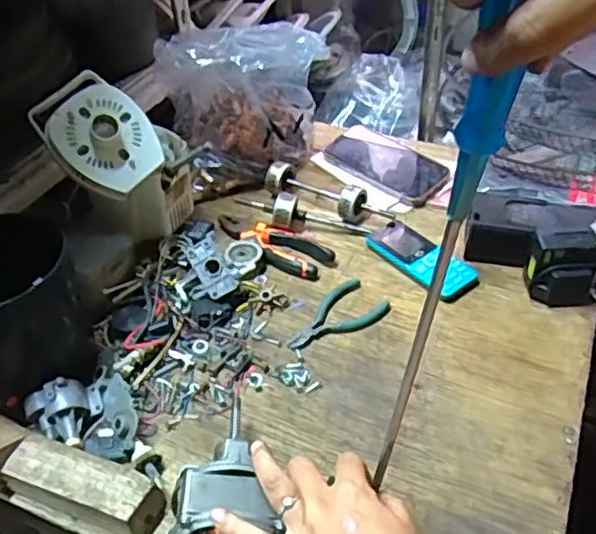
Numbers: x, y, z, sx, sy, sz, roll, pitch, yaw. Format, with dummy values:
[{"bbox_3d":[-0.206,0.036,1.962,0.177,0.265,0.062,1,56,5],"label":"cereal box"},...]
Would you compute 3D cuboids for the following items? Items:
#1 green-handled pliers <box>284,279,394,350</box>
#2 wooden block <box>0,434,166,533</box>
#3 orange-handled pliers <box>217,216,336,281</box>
[{"bbox_3d":[0.037,0.053,0.661,0.111,0.006,0.059,-30,49,-26],"label":"green-handled pliers"},{"bbox_3d":[-0.174,0.179,0.517,0.127,0.035,0.044,12,45,16],"label":"wooden block"},{"bbox_3d":[-0.032,-0.029,0.746,0.151,0.015,0.053,26,50,28],"label":"orange-handled pliers"}]

